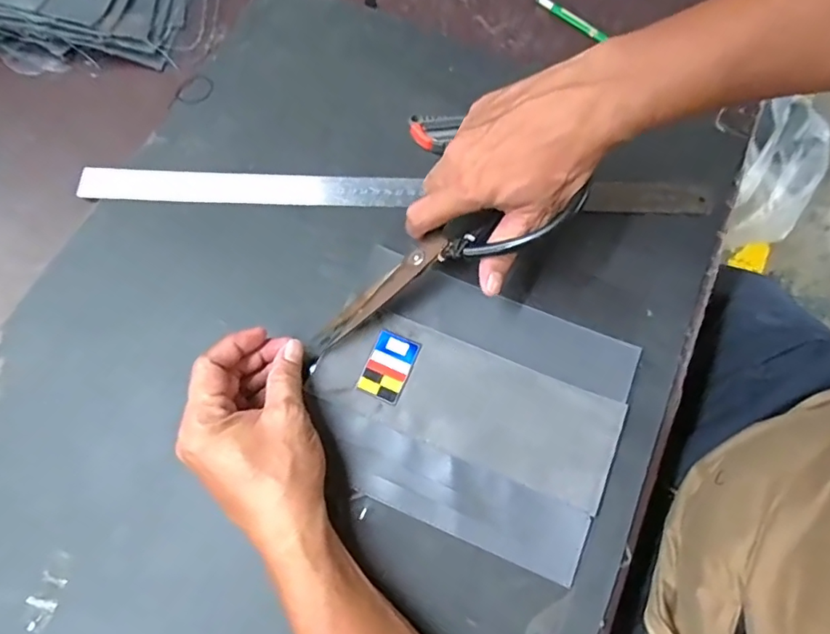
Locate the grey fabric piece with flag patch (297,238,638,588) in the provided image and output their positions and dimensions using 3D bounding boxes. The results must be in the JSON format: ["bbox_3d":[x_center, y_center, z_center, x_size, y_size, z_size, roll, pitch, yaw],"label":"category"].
[{"bbox_3d":[0.037,0.060,0.386,0.213,0.008,0.172,23,72,7],"label":"grey fabric piece with flag patch"}]

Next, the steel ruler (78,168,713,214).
[{"bbox_3d":[-0.018,-0.104,0.447,0.519,0.007,0.030,2,69,1],"label":"steel ruler"}]

